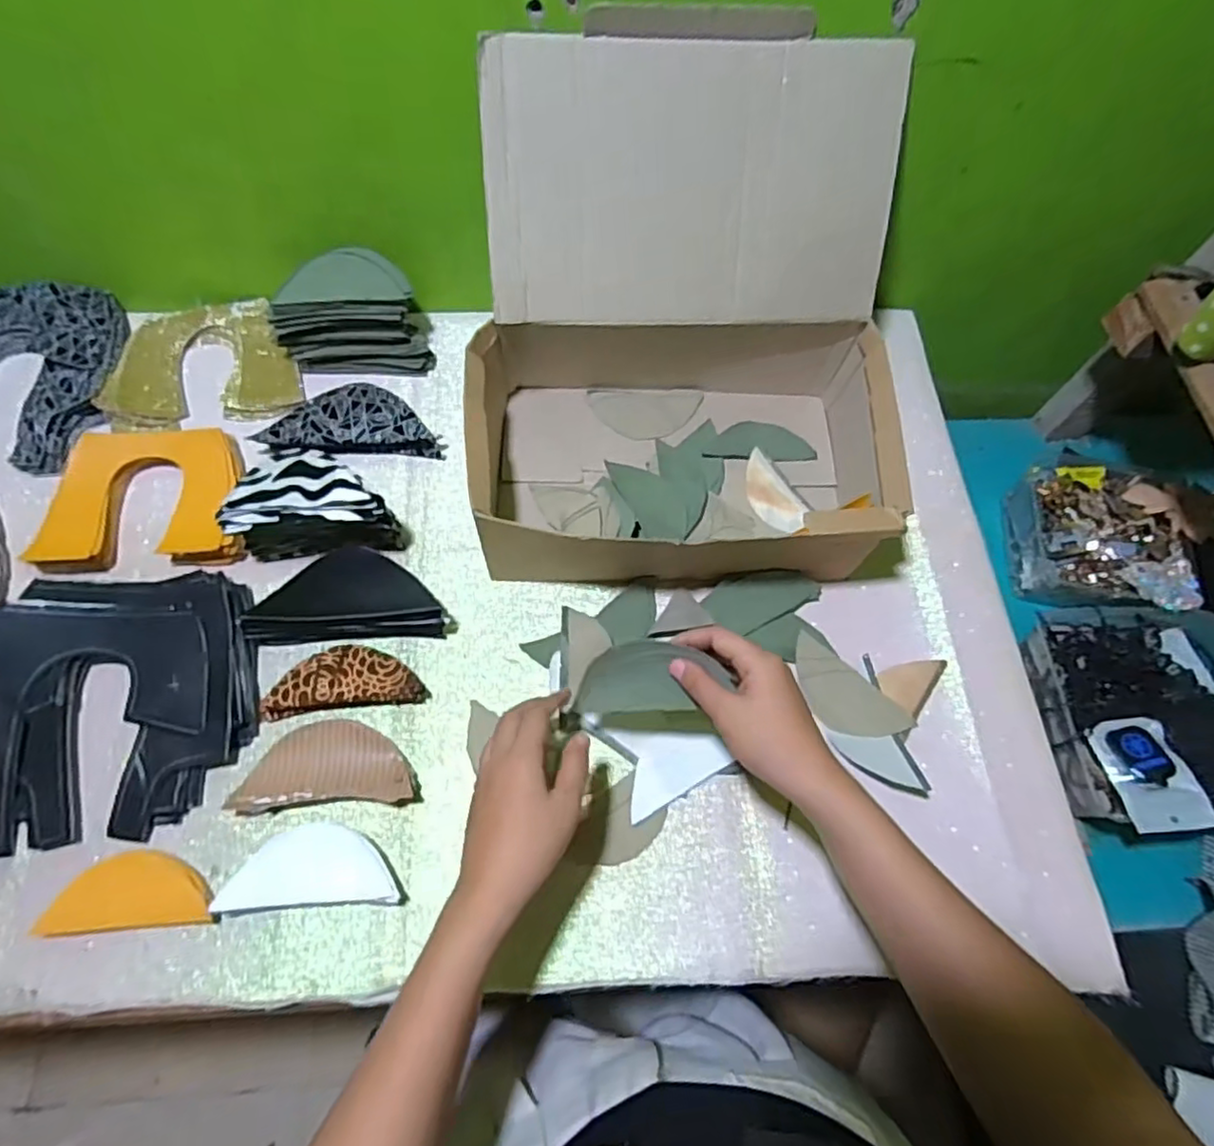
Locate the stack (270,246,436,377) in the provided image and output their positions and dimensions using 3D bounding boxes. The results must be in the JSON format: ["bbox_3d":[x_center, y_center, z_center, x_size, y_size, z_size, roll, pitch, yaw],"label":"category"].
[{"bbox_3d":[-0.241,-0.246,0.623,0.133,0.072,0.083,-7,68,-6],"label":"stack"}]

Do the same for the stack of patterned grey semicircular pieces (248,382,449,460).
[{"bbox_3d":[-0.232,-0.141,0.608,0.152,0.022,0.075,-5,68,-5],"label":"stack of patterned grey semicircular pieces"}]

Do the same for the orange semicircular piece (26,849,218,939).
[{"bbox_3d":[-0.320,0.215,0.449,0.106,0.010,0.048,-2,68,-4],"label":"orange semicircular piece"}]

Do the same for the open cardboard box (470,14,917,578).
[{"bbox_3d":[0.063,-0.189,0.522,0.338,0.239,0.324,0,67,-3],"label":"open cardboard box"}]

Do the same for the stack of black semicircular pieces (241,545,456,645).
[{"bbox_3d":[-0.202,0.018,0.530,0.143,0.041,0.071,-2,68,-4],"label":"stack of black semicircular pieces"}]

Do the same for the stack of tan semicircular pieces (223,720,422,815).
[{"bbox_3d":[-0.202,0.142,0.487,0.116,0.027,0.060,-3,68,-4],"label":"stack of tan semicircular pieces"}]

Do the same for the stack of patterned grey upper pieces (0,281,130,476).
[{"bbox_3d":[-0.545,-0.191,0.601,0.185,0.042,0.191,12,67,2],"label":"stack of patterned grey upper pieces"}]

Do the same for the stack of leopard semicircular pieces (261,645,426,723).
[{"bbox_3d":[-0.205,0.084,0.517,0.119,0.023,0.048,-6,68,-5],"label":"stack of leopard semicircular pieces"}]

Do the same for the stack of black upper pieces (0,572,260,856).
[{"bbox_3d":[-0.374,0.095,0.490,0.206,0.033,0.189,-5,68,-5],"label":"stack of black upper pieces"}]

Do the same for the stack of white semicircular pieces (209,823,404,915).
[{"bbox_3d":[-0.200,0.202,0.457,0.112,0.021,0.052,-2,67,-4],"label":"stack of white semicircular pieces"}]

